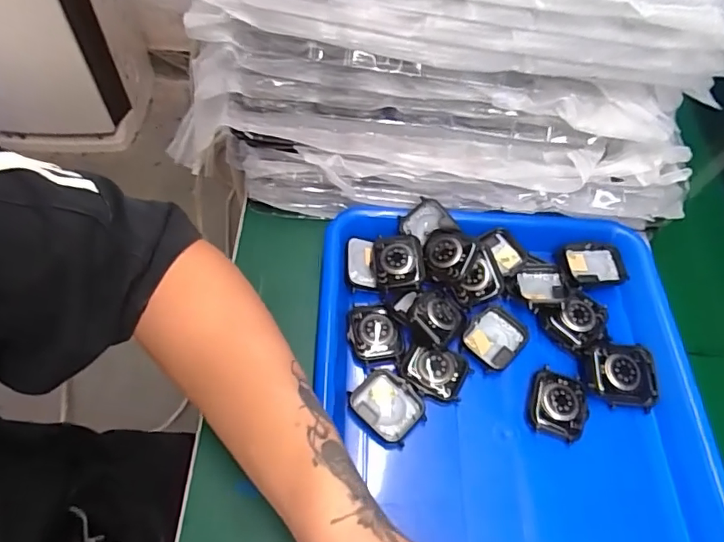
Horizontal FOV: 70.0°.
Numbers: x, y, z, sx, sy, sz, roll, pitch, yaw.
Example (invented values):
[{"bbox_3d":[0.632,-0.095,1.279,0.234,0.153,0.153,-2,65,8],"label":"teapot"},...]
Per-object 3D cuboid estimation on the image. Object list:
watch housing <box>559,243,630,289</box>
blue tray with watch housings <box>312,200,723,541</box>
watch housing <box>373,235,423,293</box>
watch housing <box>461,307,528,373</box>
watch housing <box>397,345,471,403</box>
[{"bbox_3d":[0.178,-0.002,0.399,0.047,0.016,0.038,3,58,-2],"label":"watch housing"},{"bbox_3d":[0.099,0.105,0.331,0.256,0.040,0.324,3,58,-2],"label":"blue tray with watch housings"},{"bbox_3d":[0.027,-0.008,0.379,0.036,0.008,0.044,5,58,-1],"label":"watch housing"},{"bbox_3d":[0.094,0.048,0.368,0.037,0.007,0.046,33,62,16],"label":"watch housing"},{"bbox_3d":[0.049,0.069,0.352,0.044,0.010,0.033,17,59,7],"label":"watch housing"}]

